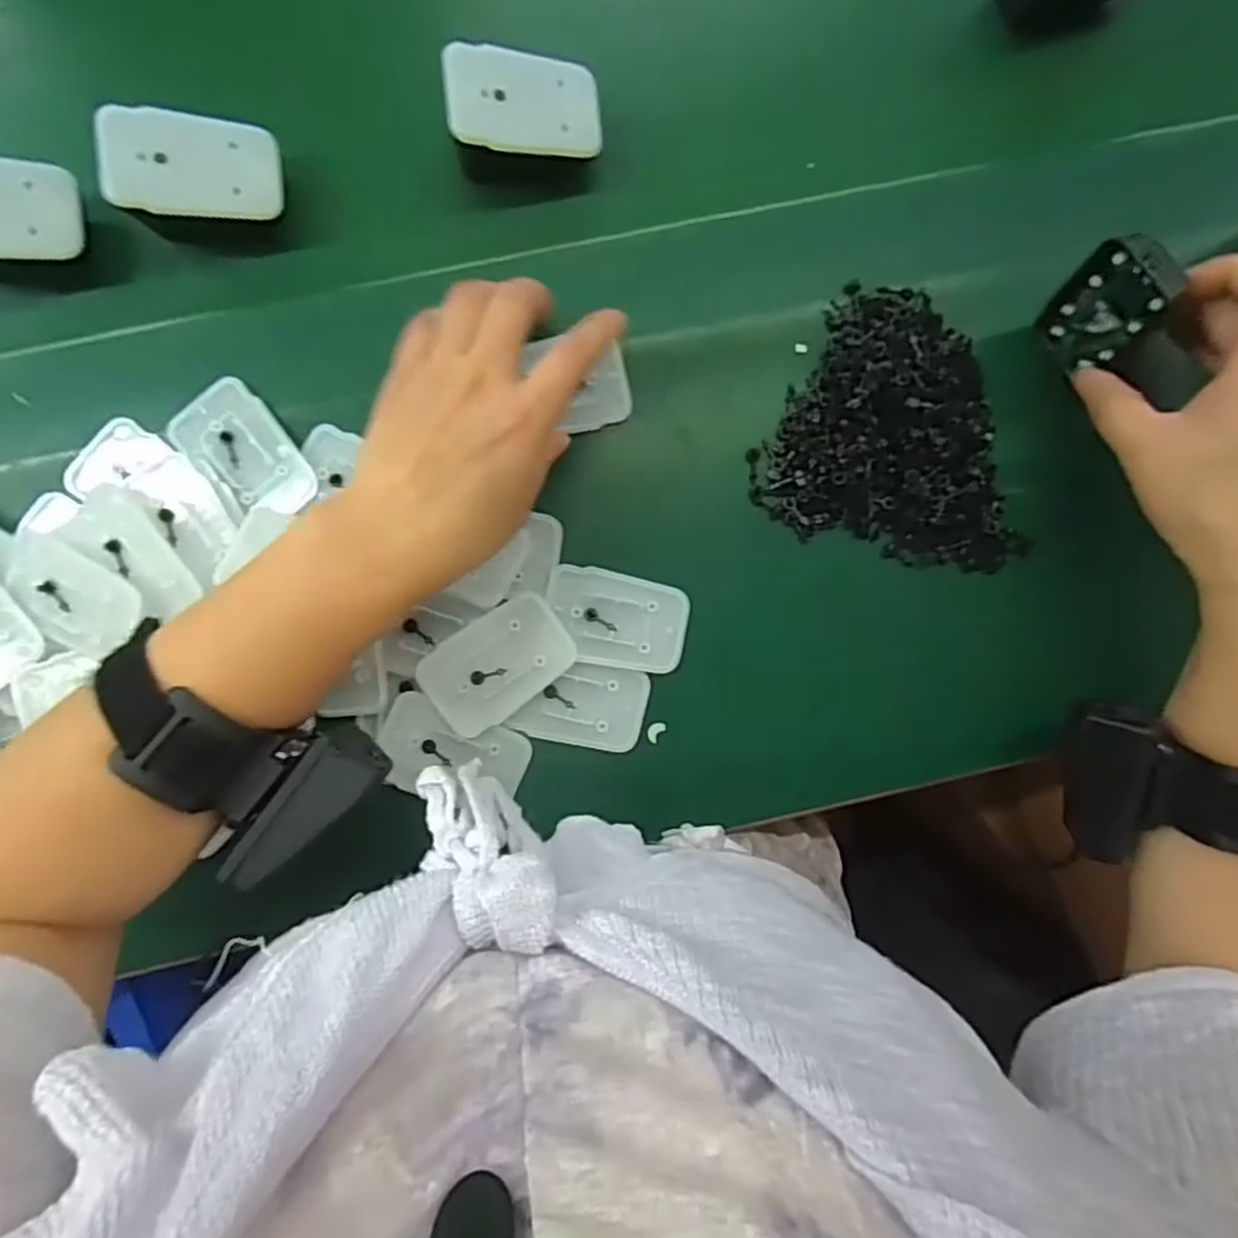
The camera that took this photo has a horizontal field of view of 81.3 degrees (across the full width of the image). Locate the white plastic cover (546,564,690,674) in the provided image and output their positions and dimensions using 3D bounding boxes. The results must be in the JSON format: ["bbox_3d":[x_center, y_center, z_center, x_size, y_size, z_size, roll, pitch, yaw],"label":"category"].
[{"bbox_3d":[-0.001,0.001,0.353,0.068,0.008,0.045,12,90,-3],"label":"white plastic cover"}]

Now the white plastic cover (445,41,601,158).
[{"bbox_3d":[-0.041,-0.229,0.319,0.068,0.004,0.042,-8,94,-22],"label":"white plastic cover"}]

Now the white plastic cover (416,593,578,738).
[{"bbox_3d":[-0.057,0.021,0.344,0.069,0.010,0.045,-35,92,-2],"label":"white plastic cover"}]

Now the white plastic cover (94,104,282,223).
[{"bbox_3d":[-0.186,-0.198,0.316,0.069,0.006,0.041,-5,100,-24],"label":"white plastic cover"}]

